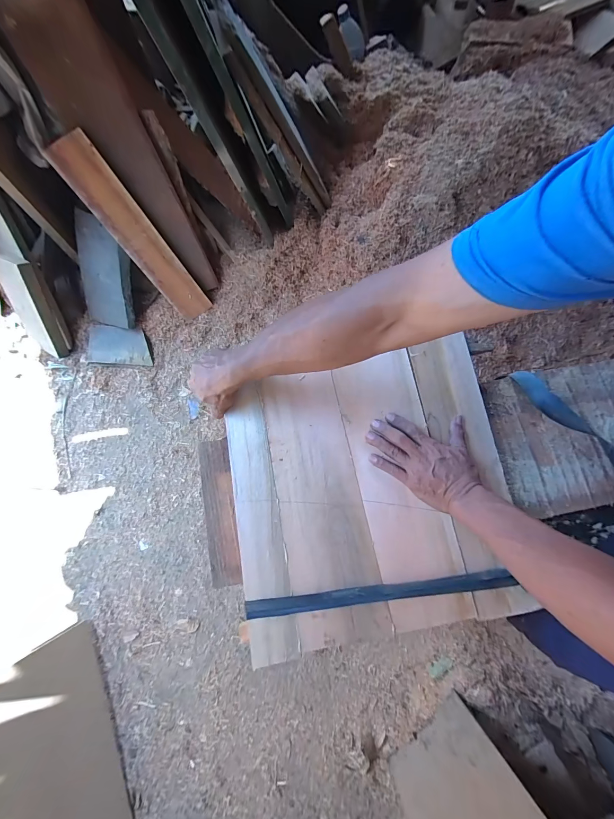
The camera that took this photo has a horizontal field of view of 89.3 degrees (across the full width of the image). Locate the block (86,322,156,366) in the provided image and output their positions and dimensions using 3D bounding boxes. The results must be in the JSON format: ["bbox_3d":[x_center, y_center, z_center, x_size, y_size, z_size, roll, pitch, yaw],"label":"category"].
[{"bbox_3d":[-0.648,-0.218,1.071,0.222,0.024,0.137,1,95,3],"label":"block"}]

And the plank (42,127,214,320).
[{"bbox_3d":[-0.494,-0.499,0.927,0.113,0.510,0.021,-33,42,3],"label":"plank"}]

